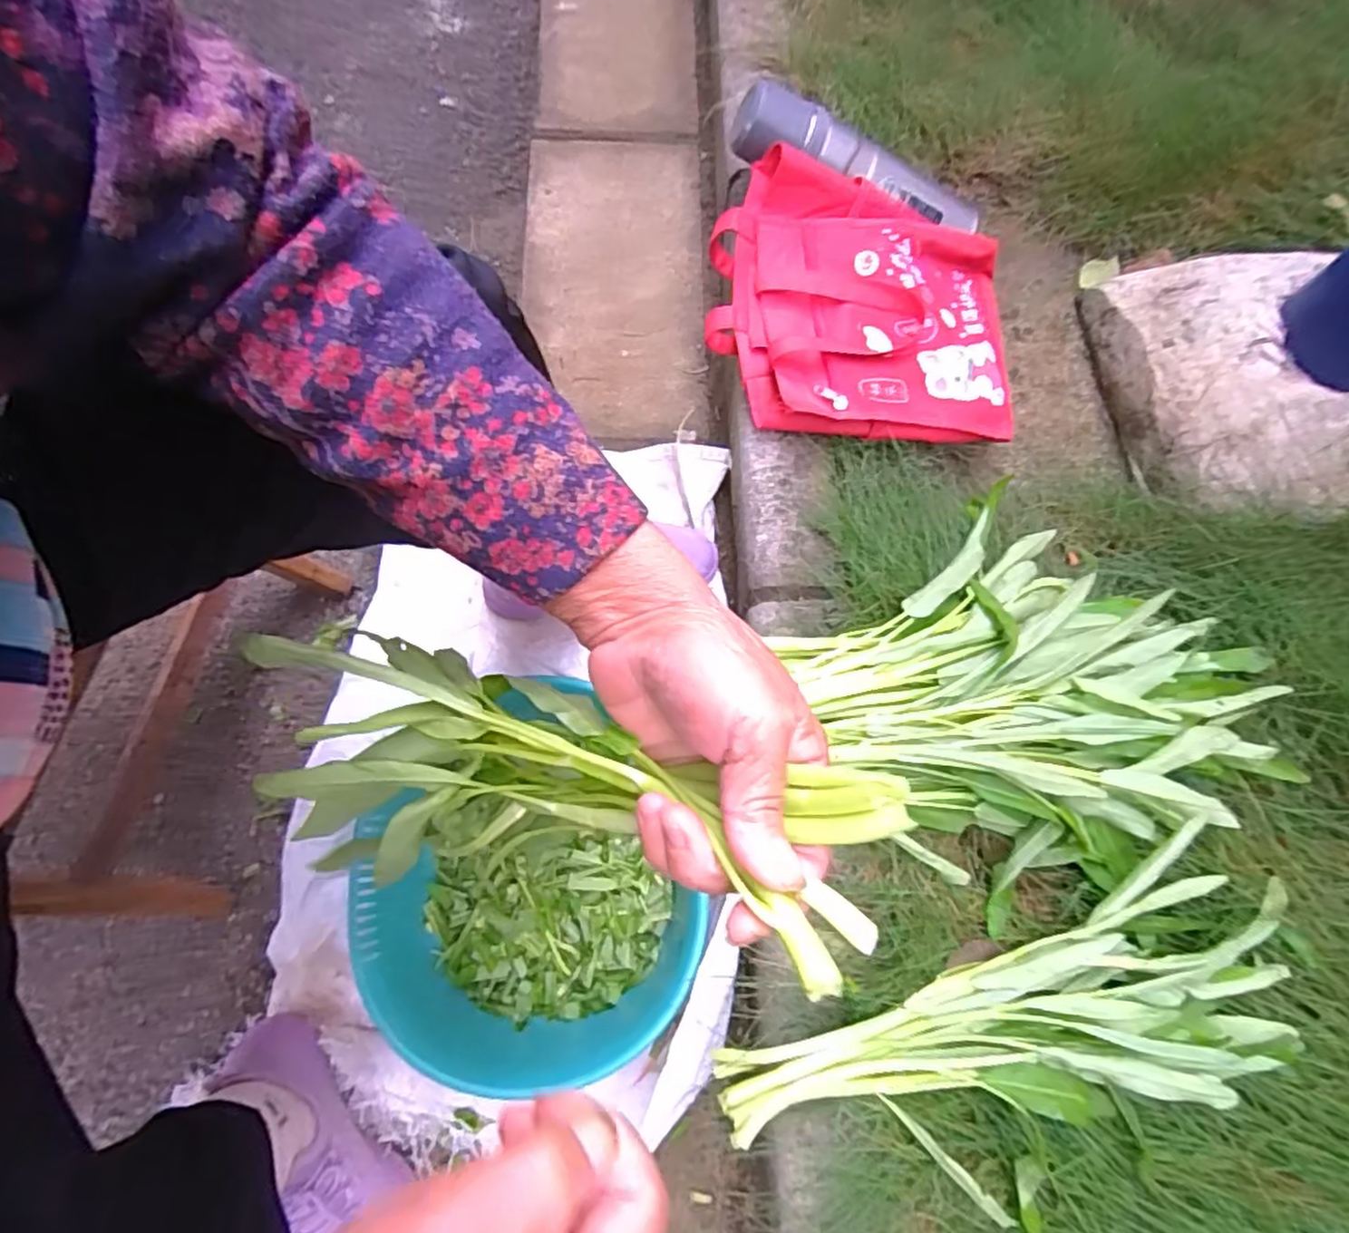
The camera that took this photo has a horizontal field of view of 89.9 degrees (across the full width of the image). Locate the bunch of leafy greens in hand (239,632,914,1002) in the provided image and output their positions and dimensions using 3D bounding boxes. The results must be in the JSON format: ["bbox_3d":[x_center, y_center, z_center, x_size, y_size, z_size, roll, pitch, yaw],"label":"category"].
[{"bbox_3d":[-0.072,0.070,0.280,0.287,0.085,0.083,4,68,28],"label":"bunch of leafy greens in hand"}]

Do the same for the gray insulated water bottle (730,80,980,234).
[{"bbox_3d":[0.198,-0.470,0.709,0.285,0.057,0.063,12,70,-17],"label":"gray insulated water bottle"}]

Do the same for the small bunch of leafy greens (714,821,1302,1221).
[{"bbox_3d":[0.256,0.304,0.491,0.445,0.053,0.169,-18,72,-8],"label":"small bunch of leafy greens"}]

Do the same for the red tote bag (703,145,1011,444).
[{"bbox_3d":[0.190,-0.306,0.669,0.305,0.075,0.271,2,71,-1],"label":"red tote bag"}]

